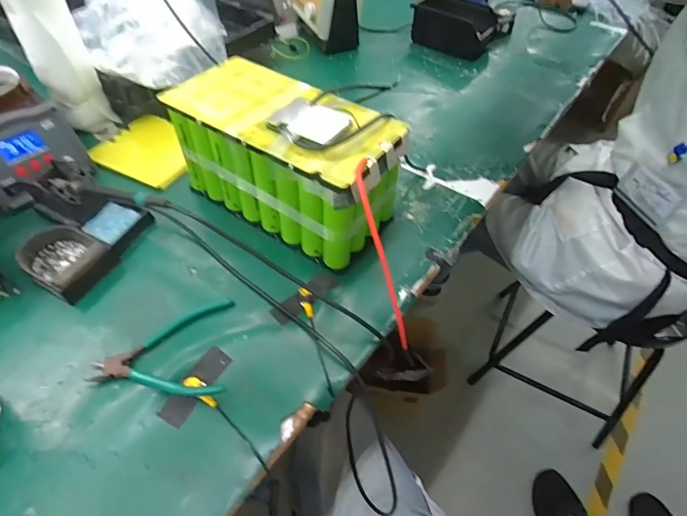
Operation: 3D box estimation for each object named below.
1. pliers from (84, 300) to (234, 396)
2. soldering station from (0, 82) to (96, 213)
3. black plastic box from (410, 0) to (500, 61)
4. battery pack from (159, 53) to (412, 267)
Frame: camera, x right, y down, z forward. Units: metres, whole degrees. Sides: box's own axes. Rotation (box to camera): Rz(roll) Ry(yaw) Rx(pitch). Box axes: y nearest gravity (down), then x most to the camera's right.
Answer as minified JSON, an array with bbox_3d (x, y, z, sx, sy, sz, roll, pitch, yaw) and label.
[{"bbox_3d":[-0.194,0.095,0.449,0.139,0.020,0.112,-2,52,-4],"label":"pliers"},{"bbox_3d":[-0.447,-0.158,0.577,0.132,0.097,0.133,-34,61,-26],"label":"soldering station"},{"bbox_3d":[0.252,-0.527,0.947,0.173,0.072,0.120,29,56,18],"label":"black plastic box"},{"bbox_3d":[-0.073,-0.135,0.543,0.293,0.150,0.141,30,57,19],"label":"battery pack"}]

